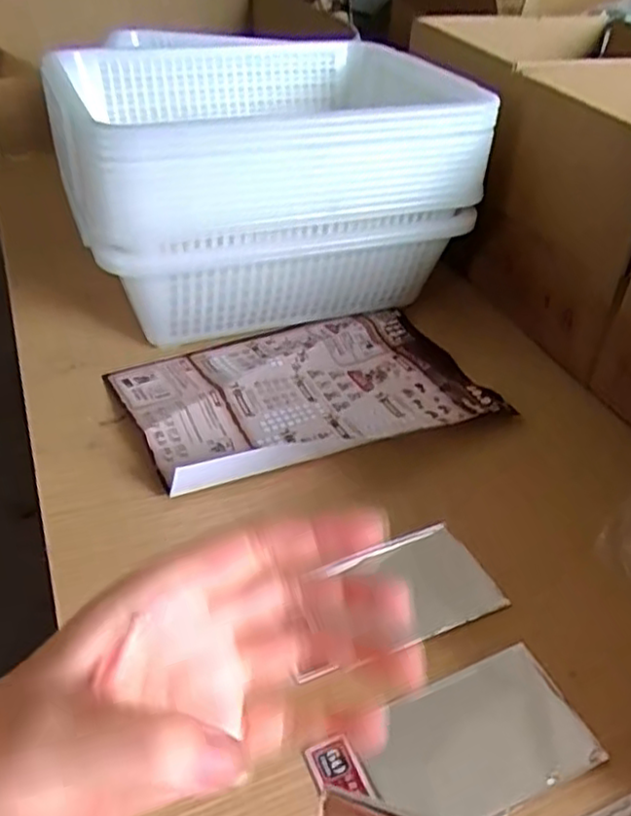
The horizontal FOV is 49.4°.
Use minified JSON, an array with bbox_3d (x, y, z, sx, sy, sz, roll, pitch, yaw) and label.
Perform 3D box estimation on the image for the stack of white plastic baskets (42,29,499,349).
[{"bbox_3d":[-0.044,-0.220,0.673,0.370,0.201,0.300,-11,42,-17],"label":"stack of white plastic baskets"}]

